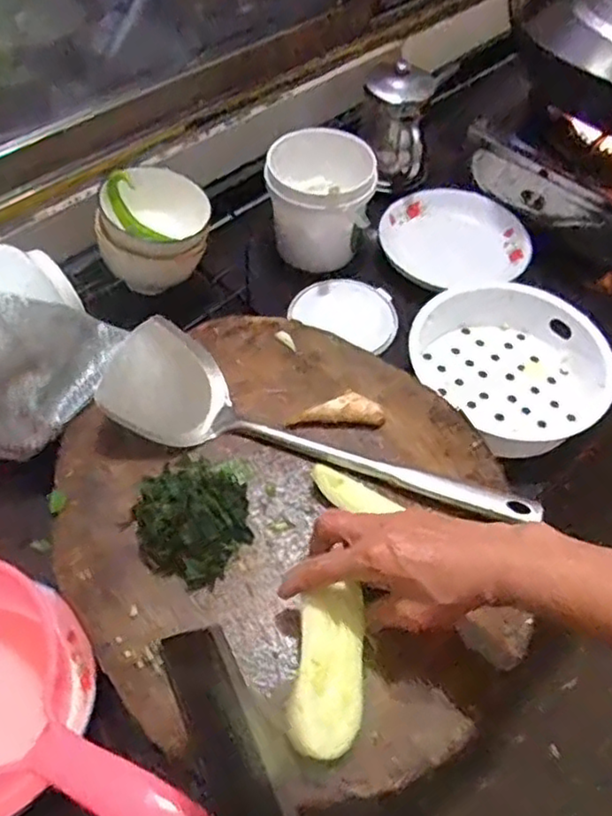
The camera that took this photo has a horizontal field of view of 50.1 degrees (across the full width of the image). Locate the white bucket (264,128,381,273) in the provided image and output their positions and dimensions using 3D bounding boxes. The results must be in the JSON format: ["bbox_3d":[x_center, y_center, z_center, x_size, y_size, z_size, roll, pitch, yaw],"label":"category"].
[{"bbox_3d":[0.016,-0.253,0.796,0.128,0.107,0.140,1,54,-1],"label":"white bucket"}]

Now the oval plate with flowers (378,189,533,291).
[{"bbox_3d":[0.186,-0.213,0.834,0.169,0.026,0.176,-35,62,-24],"label":"oval plate with flowers"}]

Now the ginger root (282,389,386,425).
[{"bbox_3d":[0.028,0.001,0.596,0.086,0.018,0.027,-1,54,-3],"label":"ginger root"}]

